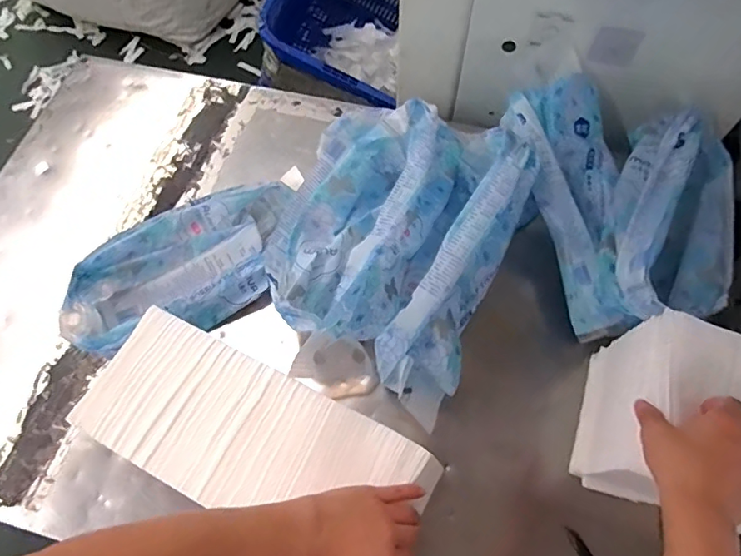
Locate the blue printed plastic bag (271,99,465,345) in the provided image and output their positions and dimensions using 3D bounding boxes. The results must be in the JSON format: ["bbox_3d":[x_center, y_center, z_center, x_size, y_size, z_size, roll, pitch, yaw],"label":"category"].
[{"bbox_3d":[-0.015,-0.080,0.644,0.184,0.118,0.323,24,69,11],"label":"blue printed plastic bag"}]

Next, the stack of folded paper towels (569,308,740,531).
[{"bbox_3d":[0.336,0.153,0.504,0.171,0.183,0.154,18,68,9],"label":"stack of folded paper towels"}]

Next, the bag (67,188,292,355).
[{"bbox_3d":[-0.248,-0.007,0.683,0.324,0.070,0.159,-29,69,-11],"label":"bag"}]

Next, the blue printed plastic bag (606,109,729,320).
[{"bbox_3d":[0.364,-0.080,0.596,0.131,0.119,0.326,23,69,11],"label":"blue printed plastic bag"}]

